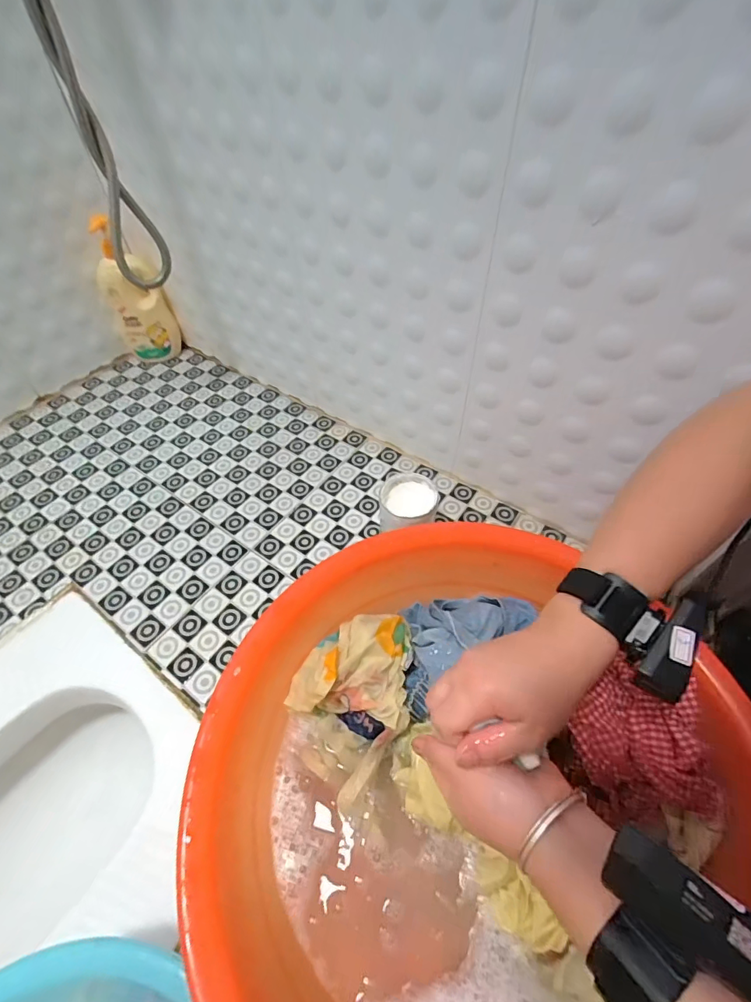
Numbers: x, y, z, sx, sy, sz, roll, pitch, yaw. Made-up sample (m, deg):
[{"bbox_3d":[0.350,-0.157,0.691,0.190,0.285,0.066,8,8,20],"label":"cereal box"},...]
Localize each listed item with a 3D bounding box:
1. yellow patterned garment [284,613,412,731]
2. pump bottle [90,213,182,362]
[{"bbox_3d":[-0.025,0.171,0.462,0.116,0.054,0.109,8,52,8],"label":"yellow patterned garment"},{"bbox_3d":[-0.454,-0.375,0.821,0.112,0.246,0.047,-6,53,-3],"label":"pump bottle"}]

